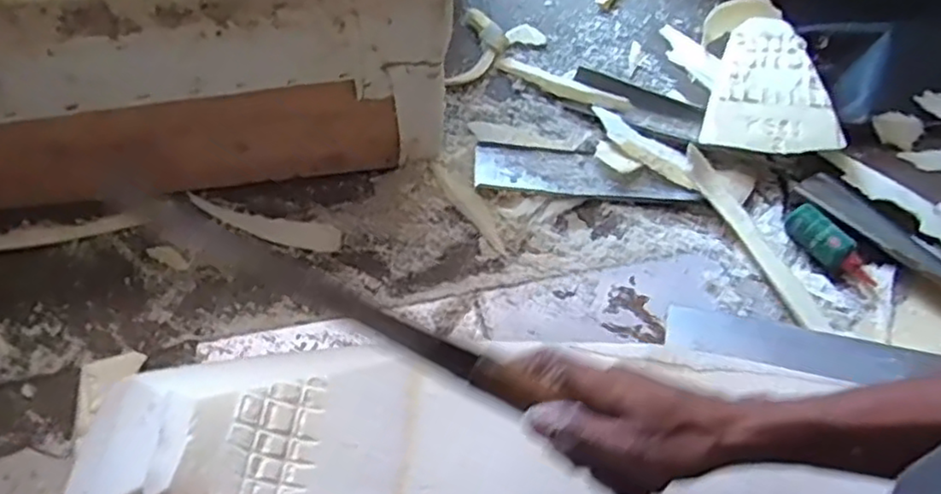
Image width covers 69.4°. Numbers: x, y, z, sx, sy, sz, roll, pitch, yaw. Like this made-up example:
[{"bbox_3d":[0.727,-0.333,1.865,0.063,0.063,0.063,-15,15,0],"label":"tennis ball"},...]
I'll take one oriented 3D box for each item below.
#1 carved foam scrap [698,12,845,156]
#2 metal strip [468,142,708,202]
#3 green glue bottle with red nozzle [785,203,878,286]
[{"bbox_3d":[0.412,-0.215,0.930,0.173,0.058,0.234,13,56,3],"label":"carved foam scrap"},{"bbox_3d":[0.143,-0.096,0.861,0.271,0.013,0.084,4,56,-3],"label":"metal strip"},{"bbox_3d":[0.426,-0.003,0.800,0.035,0.034,0.116,-33,65,-24],"label":"green glue bottle with red nozzle"}]

